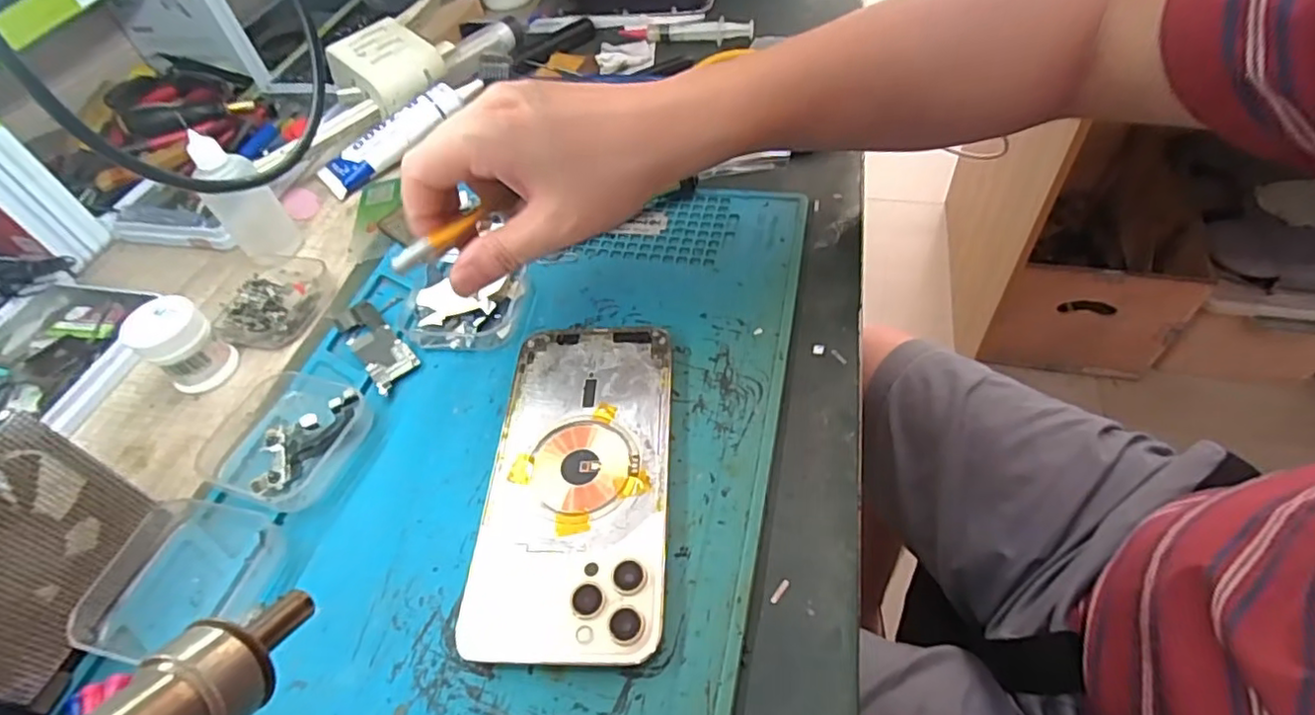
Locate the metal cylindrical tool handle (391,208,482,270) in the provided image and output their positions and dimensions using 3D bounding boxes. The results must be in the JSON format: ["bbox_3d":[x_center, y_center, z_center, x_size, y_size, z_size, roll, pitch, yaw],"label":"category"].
[{"bbox_3d":[-0.100,-0.054,0.287,0.008,0.006,0.049,31,57,26],"label":"metal cylindrical tool handle"}]

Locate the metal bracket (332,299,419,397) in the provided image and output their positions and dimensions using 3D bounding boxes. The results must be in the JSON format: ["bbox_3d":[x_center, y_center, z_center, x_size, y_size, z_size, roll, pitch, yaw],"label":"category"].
[{"bbox_3d":[-0.152,-0.008,0.340,0.024,0.005,0.070,-34,56,-20],"label":"metal bracket"}]

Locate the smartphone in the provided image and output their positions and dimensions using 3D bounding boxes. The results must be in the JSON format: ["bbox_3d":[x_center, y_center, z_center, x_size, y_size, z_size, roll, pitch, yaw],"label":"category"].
[{"bbox_3d":[-0.034,0.049,0.277,0.077,0.011,0.156,-1,52,5],"label":"smartphone"}]

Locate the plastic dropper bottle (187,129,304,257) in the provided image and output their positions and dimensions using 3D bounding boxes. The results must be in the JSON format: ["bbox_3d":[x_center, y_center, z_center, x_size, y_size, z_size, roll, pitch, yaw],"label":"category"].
[{"bbox_3d":[-0.258,-0.102,0.386,0.034,0.071,0.035,-34,56,-20],"label":"plastic dropper bottle"}]

